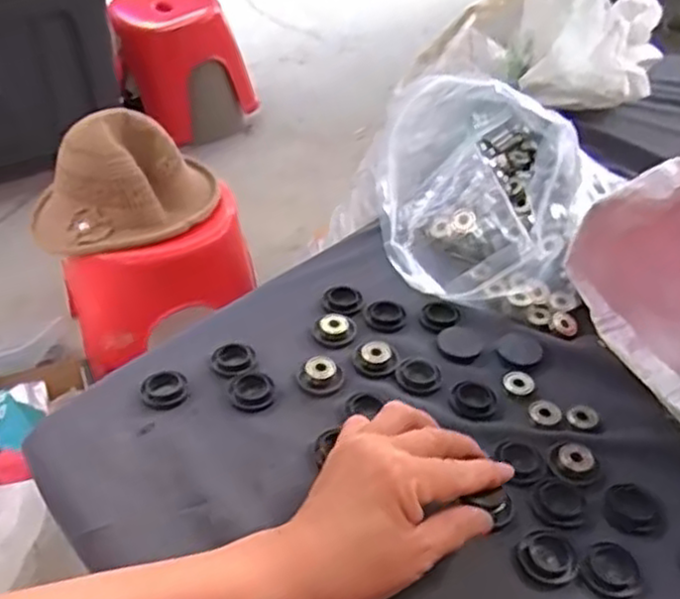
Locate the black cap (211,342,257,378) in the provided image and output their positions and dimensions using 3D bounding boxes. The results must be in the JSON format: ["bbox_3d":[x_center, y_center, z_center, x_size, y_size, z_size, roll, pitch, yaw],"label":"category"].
[{"bbox_3d":[-0.077,0.044,0.526,0.031,0.005,0.031,2,41,-1],"label":"black cap"}]

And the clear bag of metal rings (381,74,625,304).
[{"bbox_3d":[0.107,-0.108,0.614,0.147,0.136,0.196,-1,41,-5],"label":"clear bag of metal rings"}]

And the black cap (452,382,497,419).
[{"bbox_3d":[0.095,0.071,0.508,0.030,0.004,0.030,2,41,-1],"label":"black cap"}]

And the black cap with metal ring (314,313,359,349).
[{"bbox_3d":[-0.004,0.024,0.554,0.033,0.013,0.030,2,41,-1],"label":"black cap with metal ring"}]

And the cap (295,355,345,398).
[{"bbox_3d":[-0.014,0.053,0.514,0.031,0.014,0.028,-14,43,-19],"label":"cap"}]

